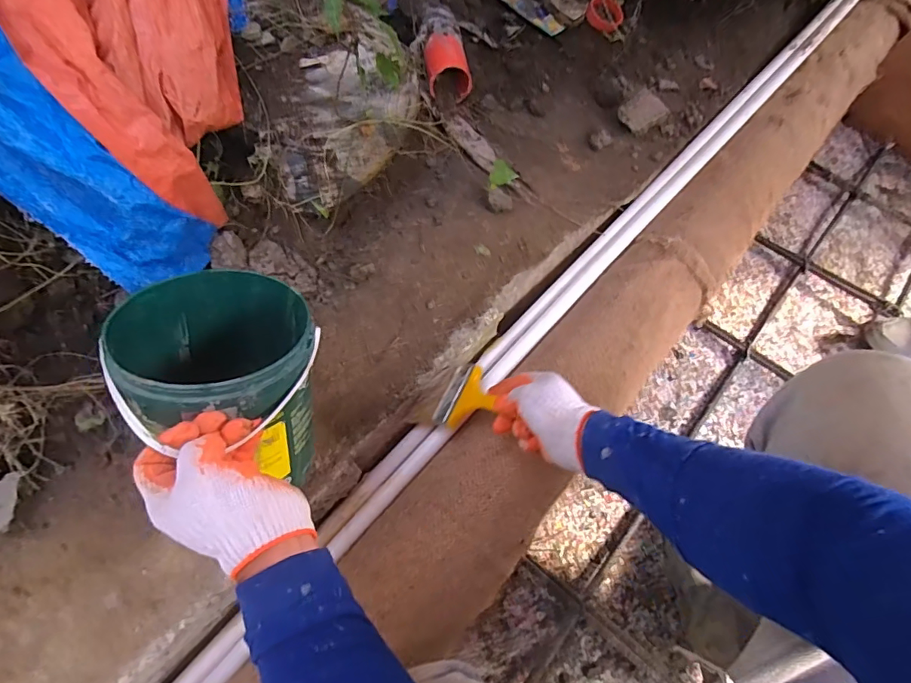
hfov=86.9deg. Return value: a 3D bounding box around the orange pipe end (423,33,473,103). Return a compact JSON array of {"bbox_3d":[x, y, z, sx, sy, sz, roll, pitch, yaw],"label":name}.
[{"bbox_3d":[-0.014,-0.488,0.867,0.078,0.086,0.098,-9,64,-8],"label":"orange pipe end"}]

